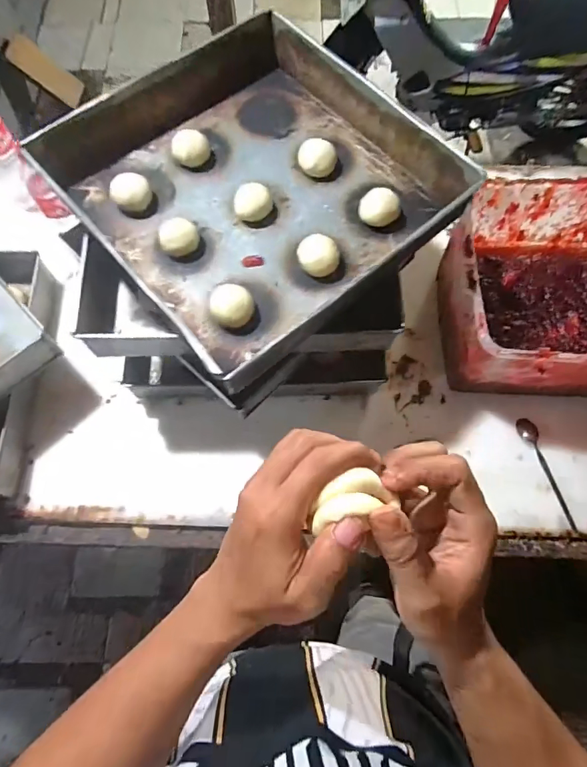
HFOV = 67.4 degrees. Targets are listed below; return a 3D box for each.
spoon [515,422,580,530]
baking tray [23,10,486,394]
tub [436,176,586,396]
[{"bbox_3d":[0.392,0.135,0.674,0.029,0.015,0.175,-17,70,-6],"label":"spoon"},{"bbox_3d":[-0.048,-0.256,0.565,0.405,0.072,0.407,-39,74,-14],"label":"baking tray"},{"bbox_3d":[0.424,-0.134,0.675,0.375,0.166,0.296,3,69,1],"label":"tub"}]

